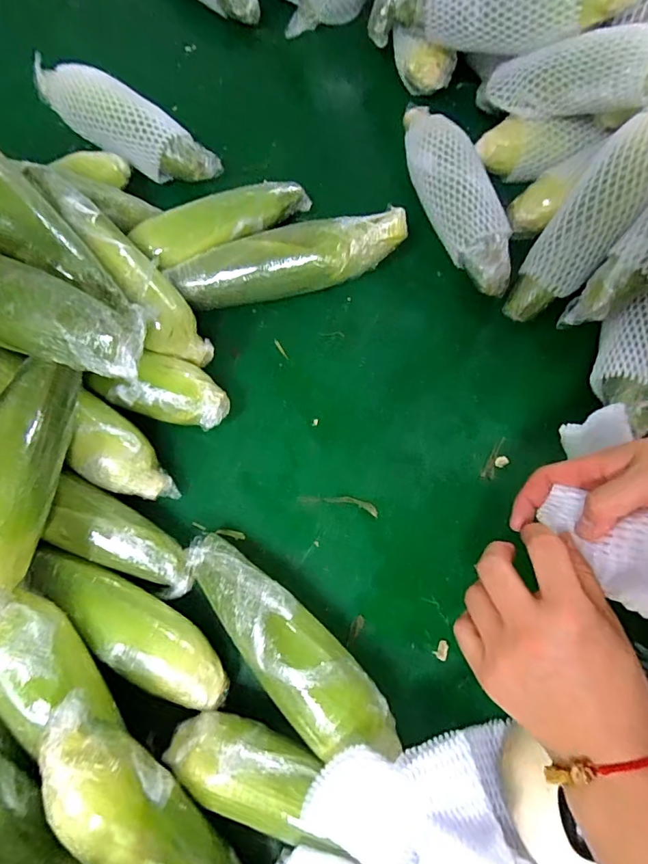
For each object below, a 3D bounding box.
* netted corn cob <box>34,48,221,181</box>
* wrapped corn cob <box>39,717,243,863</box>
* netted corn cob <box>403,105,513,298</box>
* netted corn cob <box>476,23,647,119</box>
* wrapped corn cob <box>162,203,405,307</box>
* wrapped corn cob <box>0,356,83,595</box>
[{"bbox_3d":[-0.251,-0.380,0.576,0.266,0.050,0.064,32,74,10],"label":"netted corn cob"},{"bbox_3d":[-0.112,0.285,0.323,0.057,0.043,0.228,-37,102,-12],"label":"wrapped corn cob"},{"bbox_3d":[0.151,-0.269,0.546,0.071,0.067,0.250,-19,72,-7],"label":"netted corn cob"},{"bbox_3d":[0.263,-0.387,0.516,0.219,0.061,0.063,27,70,41],"label":"netted corn cob"},{"bbox_3d":[-0.038,-0.182,0.512,0.247,0.074,0.062,-11,72,-4],"label":"wrapped corn cob"},{"bbox_3d":[-0.230,0.038,0.347,0.057,0.045,0.196,7,71,2],"label":"wrapped corn cob"}]

